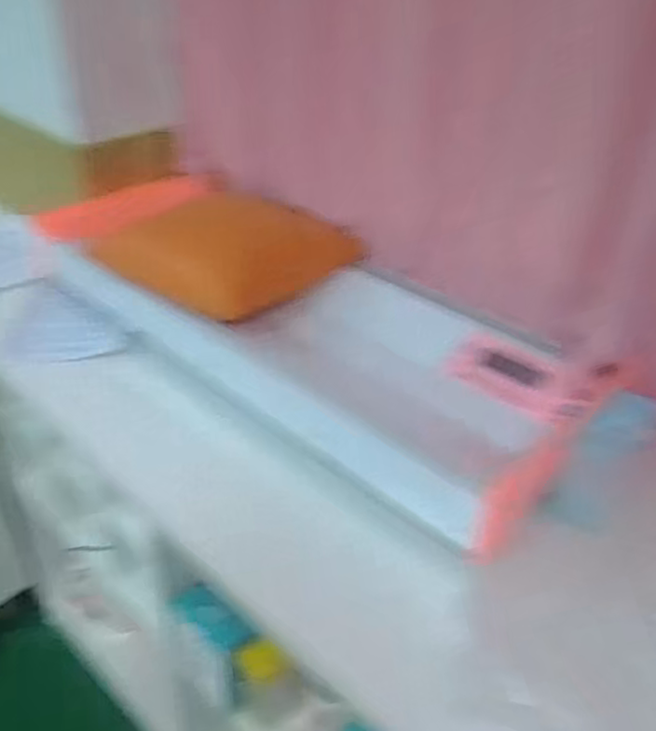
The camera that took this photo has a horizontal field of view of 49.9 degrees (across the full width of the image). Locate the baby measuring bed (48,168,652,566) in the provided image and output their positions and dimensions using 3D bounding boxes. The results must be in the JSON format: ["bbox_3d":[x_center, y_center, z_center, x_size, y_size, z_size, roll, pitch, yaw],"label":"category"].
[{"bbox_3d":[-0.050,-0.088,1.184,0.976,0.172,0.390,34,45,31],"label":"baby measuring bed"}]

